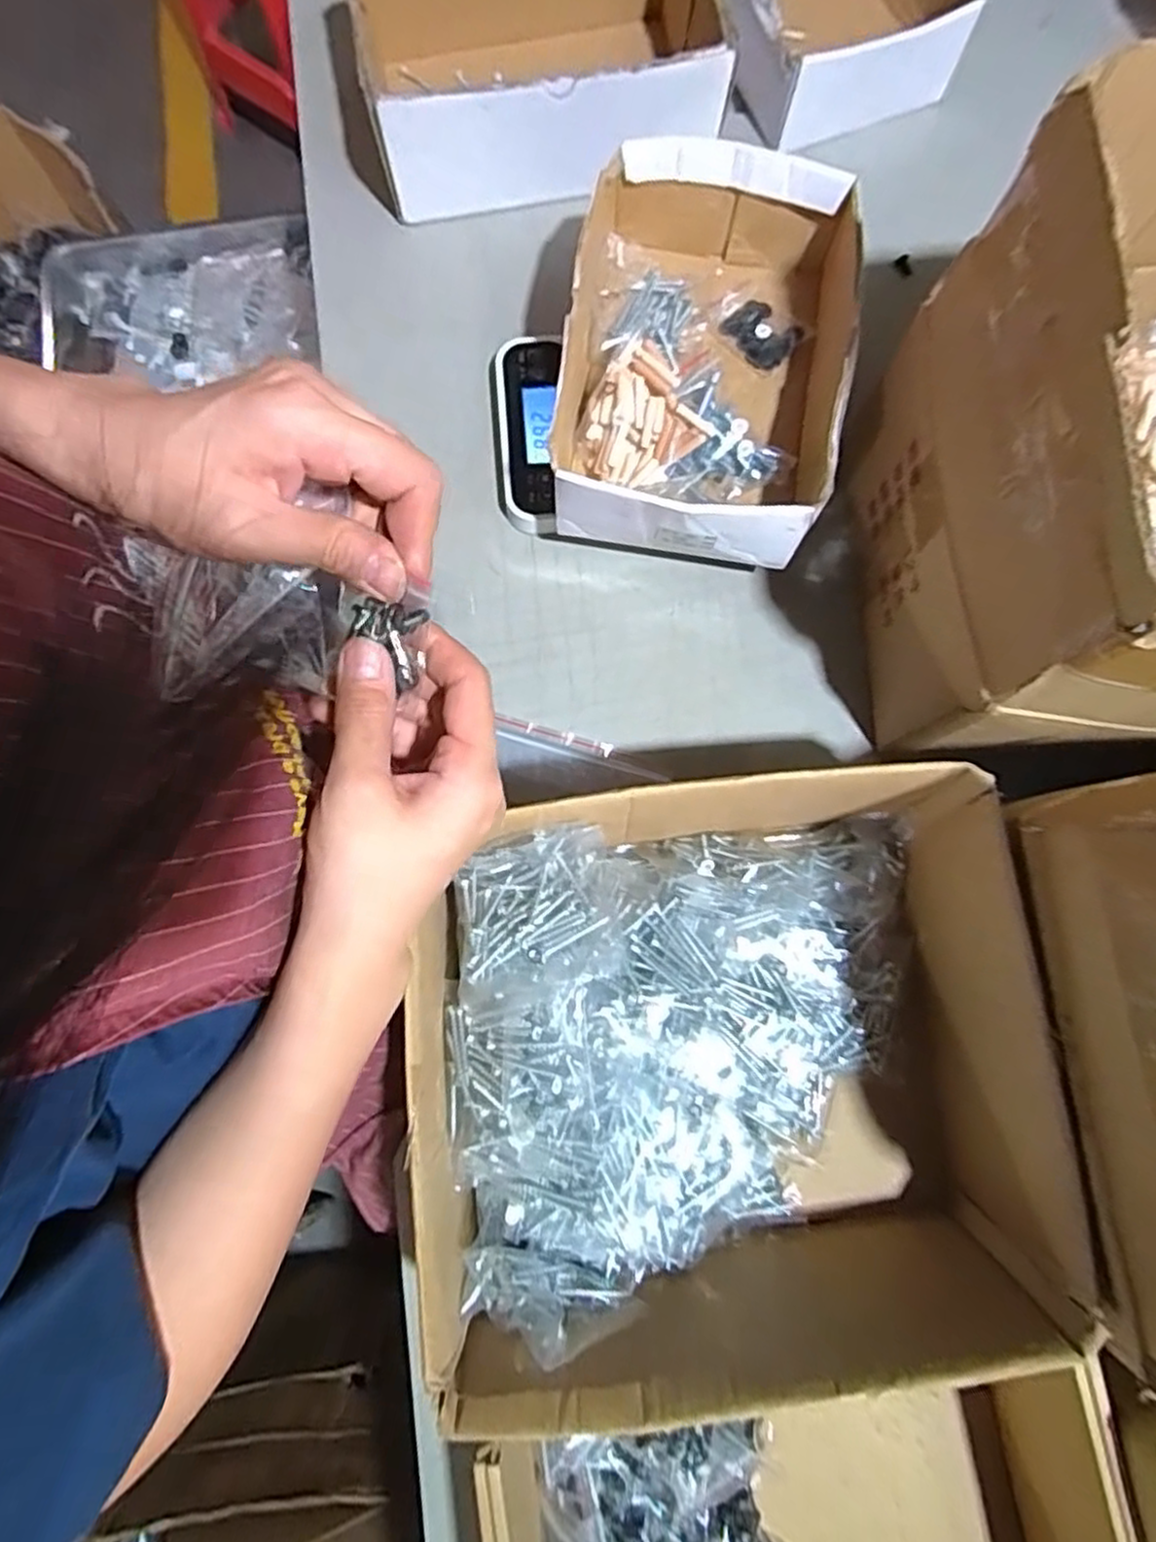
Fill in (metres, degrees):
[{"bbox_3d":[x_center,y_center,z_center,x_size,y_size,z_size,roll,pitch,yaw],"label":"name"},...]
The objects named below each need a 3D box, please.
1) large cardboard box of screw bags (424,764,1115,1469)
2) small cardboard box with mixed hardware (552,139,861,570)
[{"bbox_3d":[0.076,0.152,0.392,0.301,0.120,0.271,-7,79,-1],"label":"large cardboard box of screw bags"},{"bbox_3d":[0.080,-0.265,0.466,0.169,0.072,0.250,8,79,2],"label":"small cardboard box with mixed hardware"}]

